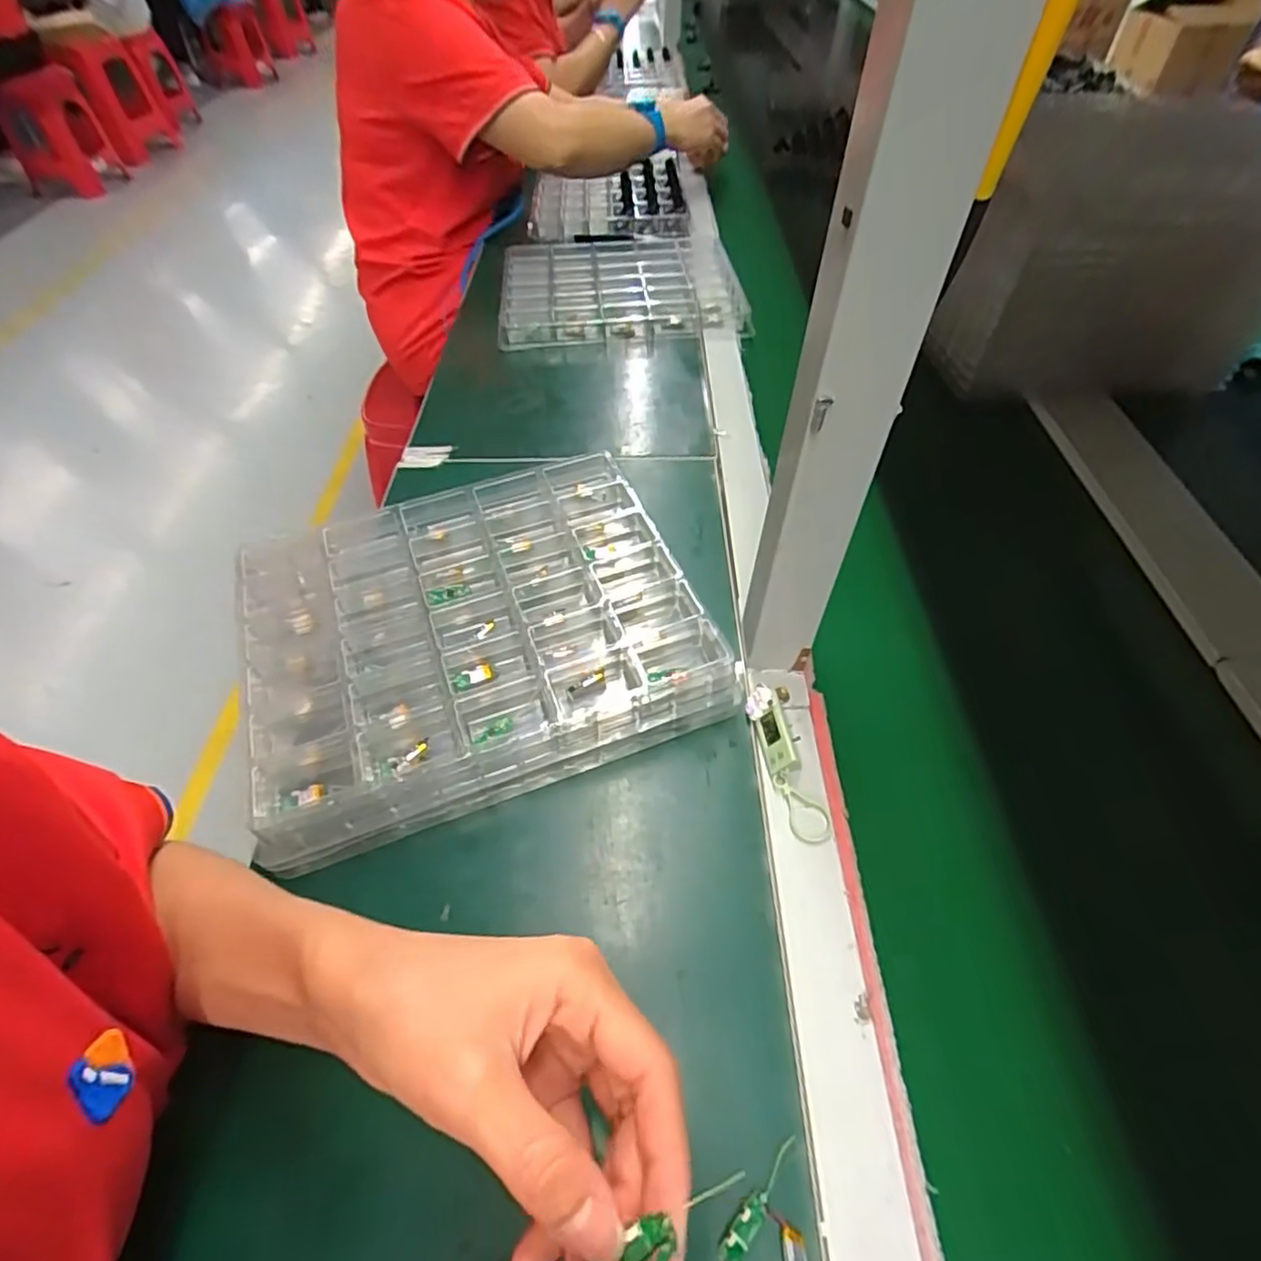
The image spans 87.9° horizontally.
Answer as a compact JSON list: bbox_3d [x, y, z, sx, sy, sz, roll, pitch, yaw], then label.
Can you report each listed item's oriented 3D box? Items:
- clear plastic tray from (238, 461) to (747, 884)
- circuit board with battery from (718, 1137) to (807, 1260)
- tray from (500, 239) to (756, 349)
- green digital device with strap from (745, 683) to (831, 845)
[{"bbox_3d":[-0.110,-0.003,0.462,0.292,0.048,0.247,-18,53,-14],"label":"clear plastic tray"},{"bbox_3d":[0.056,0.243,0.278,0.034,0.011,0.044,4,51,3],"label":"circuit board with battery"},{"bbox_3d":[-0.016,-0.445,0.837,0.293,0.032,0.251,-5,51,-4],"label":"tray"},{"bbox_3d":[0.099,0.081,0.410,0.027,0.022,0.099,-9,52,-7],"label":"green digital device with strap"}]

